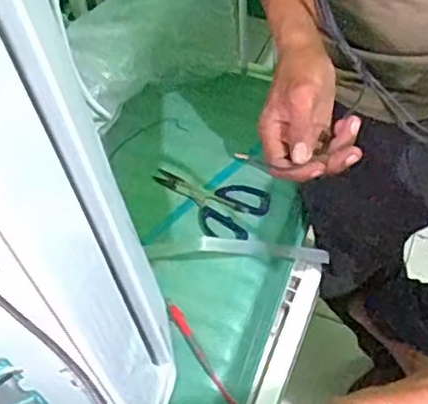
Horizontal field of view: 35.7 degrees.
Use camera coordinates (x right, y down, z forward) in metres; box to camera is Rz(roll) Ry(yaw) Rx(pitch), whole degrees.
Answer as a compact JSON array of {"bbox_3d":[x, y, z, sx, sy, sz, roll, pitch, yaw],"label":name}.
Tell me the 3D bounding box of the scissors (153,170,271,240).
[{"bbox_3d":[-0.014,0.002,0.948,0.177,0.017,0.091,16,57,14],"label":"scissors"}]

